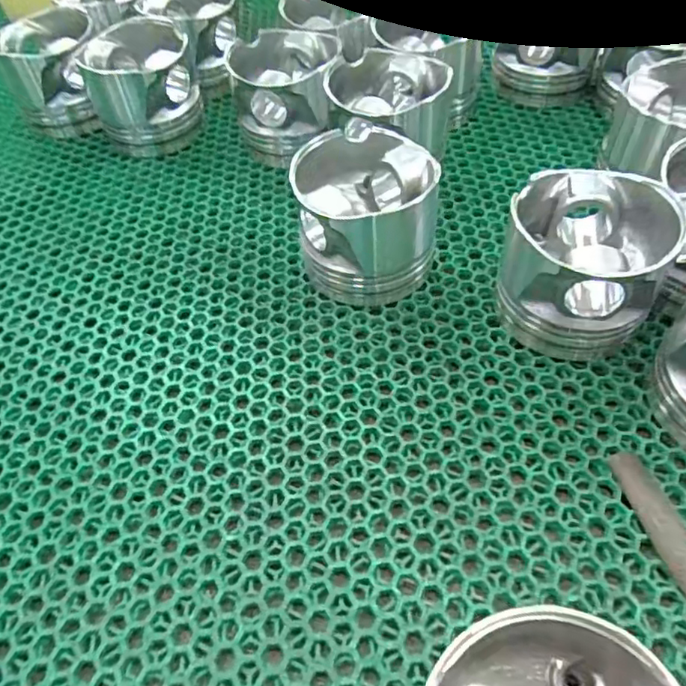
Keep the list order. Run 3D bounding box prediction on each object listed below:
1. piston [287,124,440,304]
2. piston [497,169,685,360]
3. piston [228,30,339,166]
[{"bbox_3d":[0.016,-0.080,0.375,0.084,0.073,0.082,4,53,8],"label":"piston"},{"bbox_3d":[0.137,-0.046,0.337,0.086,0.073,0.084,-3,52,3],"label":"piston"},{"bbox_3d":[-0.047,-0.195,0.474,0.088,0.069,0.093,-1,52,4],"label":"piston"}]

